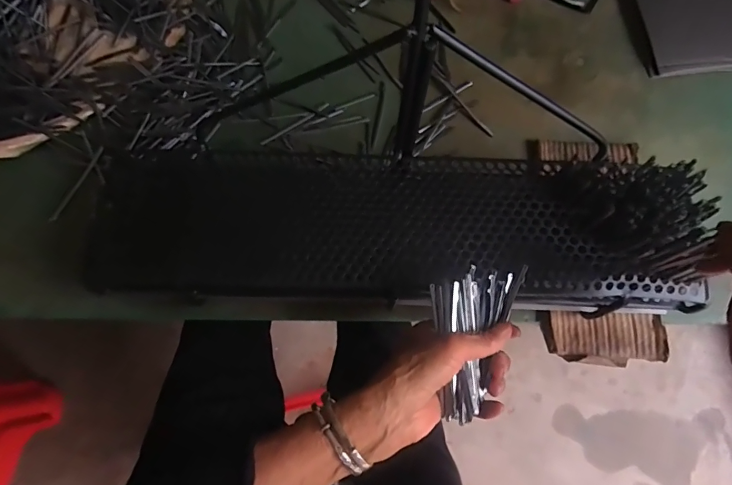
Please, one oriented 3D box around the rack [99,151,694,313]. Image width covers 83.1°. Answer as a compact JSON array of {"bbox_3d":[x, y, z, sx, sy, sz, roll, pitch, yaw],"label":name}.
[{"bbox_3d":[0.012,-0.008,0.421,0.591,0.065,0.156,4,73,3],"label":"rack"}]

